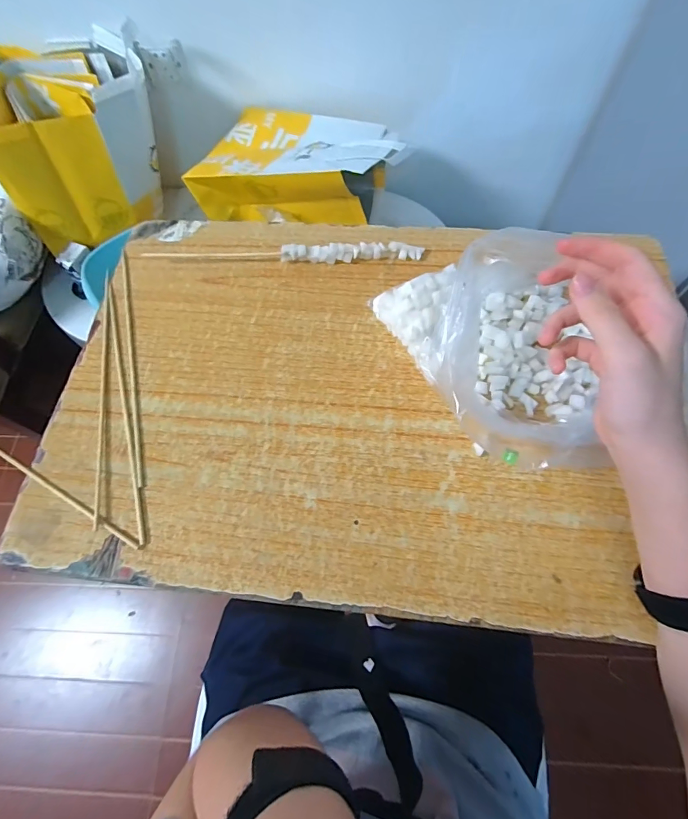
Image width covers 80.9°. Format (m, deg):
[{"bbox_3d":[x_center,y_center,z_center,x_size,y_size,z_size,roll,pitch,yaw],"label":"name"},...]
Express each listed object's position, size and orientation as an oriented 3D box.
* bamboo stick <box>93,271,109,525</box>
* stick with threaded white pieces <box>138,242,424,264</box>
[{"bbox_3d":[-0.237,-0.027,0.399,0.006,0.005,0.285,-12,65,-3],"label":"bamboo stick"},{"bbox_3d":[-0.070,-0.175,0.448,0.310,0.023,0.022,1,66,3],"label":"stick with threaded white pieces"}]

